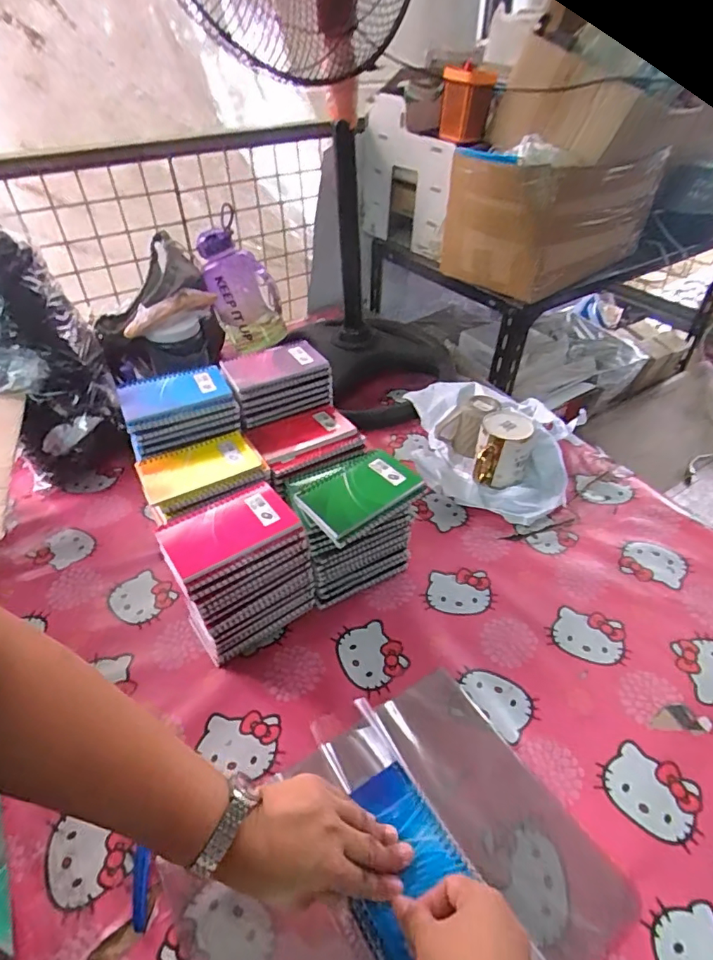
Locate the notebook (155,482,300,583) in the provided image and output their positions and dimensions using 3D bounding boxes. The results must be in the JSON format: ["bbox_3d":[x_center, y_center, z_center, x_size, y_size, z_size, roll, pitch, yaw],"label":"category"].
[{"bbox_3d":[-0.138,0.049,0.545,0.131,0.010,0.087,-25,48,-26],"label":"notebook"}]

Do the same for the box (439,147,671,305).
[{"bbox_3d":[0.370,-0.520,1.005,0.400,0.216,0.252,-26,48,-26],"label":"box"}]

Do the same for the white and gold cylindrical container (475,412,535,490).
[{"bbox_3d":[0.229,-0.049,0.799,0.076,0.088,0.087,9,43,10],"label":"white and gold cylindrical container"}]

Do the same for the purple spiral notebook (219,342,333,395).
[{"bbox_3d":[-0.118,-0.163,0.718,0.135,0.018,0.090,-17,44,-18],"label":"purple spiral notebook"}]

